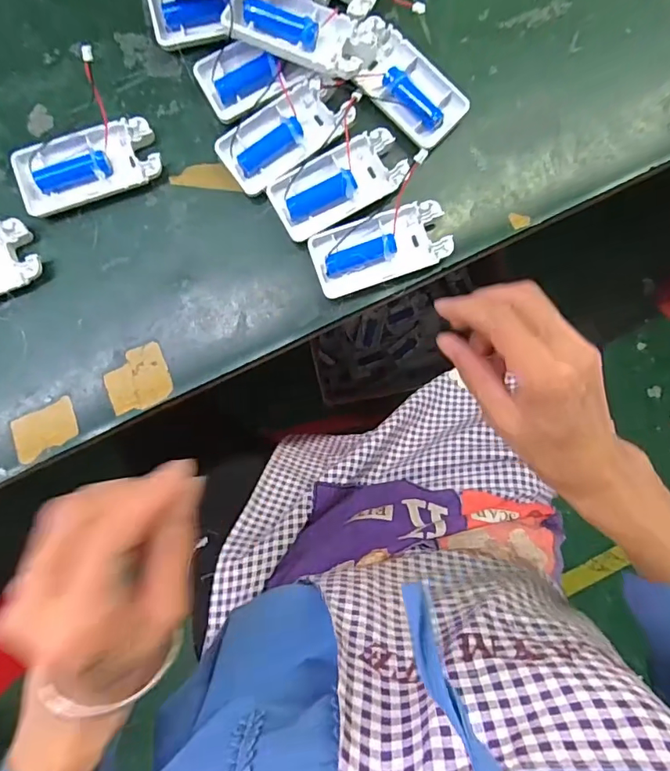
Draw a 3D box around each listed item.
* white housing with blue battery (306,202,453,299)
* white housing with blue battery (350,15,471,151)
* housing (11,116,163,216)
[{"bbox_3d":[0.031,-0.095,0.335,0.093,0.015,0.045,-19,87,-3],"label":"white housing with blue battery"},{"bbox_3d":[0.049,-0.211,0.334,0.089,0.017,0.047,44,86,1],"label":"white housing with blue battery"},{"bbox_3d":[-0.167,-0.149,0.327,0.093,0.011,0.045,-20,87,-3],"label":"housing"}]

